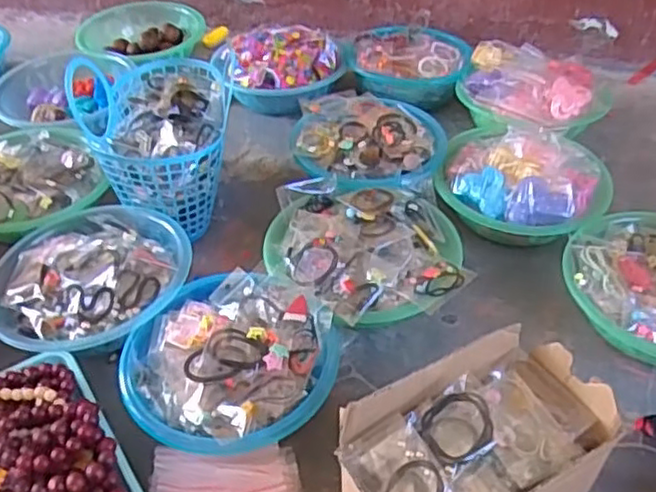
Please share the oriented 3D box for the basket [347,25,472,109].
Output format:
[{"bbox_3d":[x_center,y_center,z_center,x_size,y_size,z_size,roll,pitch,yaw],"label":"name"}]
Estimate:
[{"bbox_3d":[0.143,-0.327,1.209,0.204,0.062,0.188,11,44,13],"label":"basket"}]

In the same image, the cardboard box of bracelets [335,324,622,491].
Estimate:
[{"bbox_3d":[0.124,0.201,0.599,0.211,0.177,0.124,-21,46,-20],"label":"cardboard box of bracelets"}]

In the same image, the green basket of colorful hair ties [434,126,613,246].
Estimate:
[{"bbox_3d":[0.270,-0.080,0.952,0.226,0.104,0.192,9,44,11],"label":"green basket of colorful hair ties"}]

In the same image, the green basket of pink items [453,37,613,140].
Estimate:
[{"bbox_3d":[0.328,-0.236,1.101,0.231,0.102,0.256,15,45,17],"label":"green basket of pink items"}]

